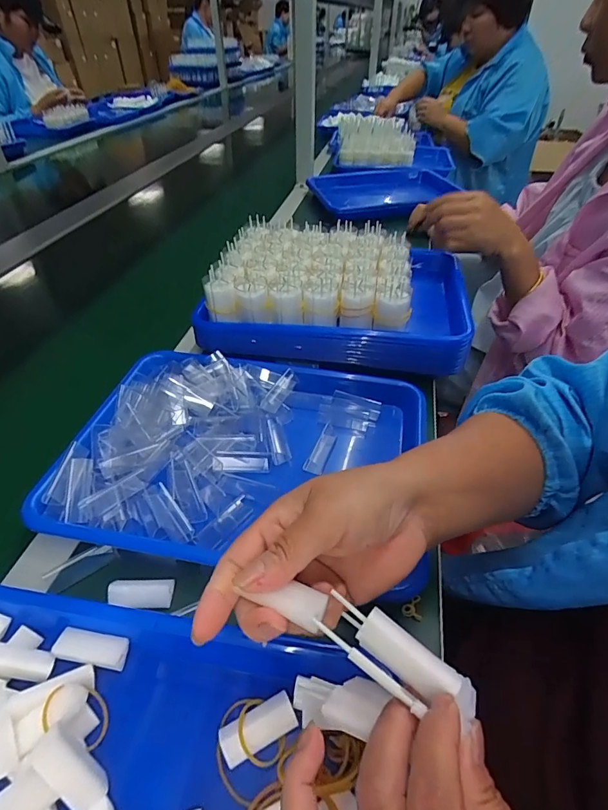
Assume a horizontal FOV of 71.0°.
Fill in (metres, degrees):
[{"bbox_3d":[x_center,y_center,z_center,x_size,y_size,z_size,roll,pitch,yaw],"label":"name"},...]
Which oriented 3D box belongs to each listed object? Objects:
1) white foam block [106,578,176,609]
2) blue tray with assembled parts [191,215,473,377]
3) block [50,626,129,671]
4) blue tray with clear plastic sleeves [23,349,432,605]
[{"bbox_3d":[-0.123,0.141,0.322,0.046,0.012,0.020,-2,43,-2],"label":"white foam block"},{"bbox_3d":[0.042,-0.153,0.573,0.324,0.094,0.231,6,43,7],"label":"blue tray with assembled parts"},{"bbox_3d":[-0.143,0.164,0.288,0.047,0.009,0.018,6,43,7],"label":"block"},{"bbox_3d":[-0.051,0.043,0.419,0.328,0.054,0.246,7,43,8],"label":"blue tray with clear plastic sleeves"}]

